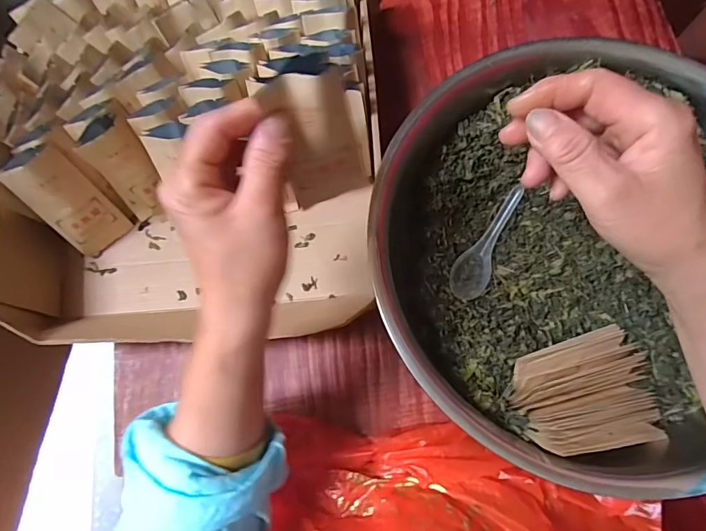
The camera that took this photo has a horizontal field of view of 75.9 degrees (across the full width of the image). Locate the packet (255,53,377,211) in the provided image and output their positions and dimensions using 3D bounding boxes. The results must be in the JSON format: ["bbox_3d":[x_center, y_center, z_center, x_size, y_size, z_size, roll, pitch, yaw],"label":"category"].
[{"bbox_3d":[-0.019,-0.076,0.272,0.051,0.111,0.014,-24,63,-5],"label":"packet"}]

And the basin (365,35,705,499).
[{"bbox_3d":[0.182,-0.011,0.375,0.322,0.103,0.308,-1,75,2],"label":"basin"}]

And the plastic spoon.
[{"bbox_3d":[0.123,-0.021,0.410,0.033,0.021,0.109,29,92,9],"label":"plastic spoon"}]

